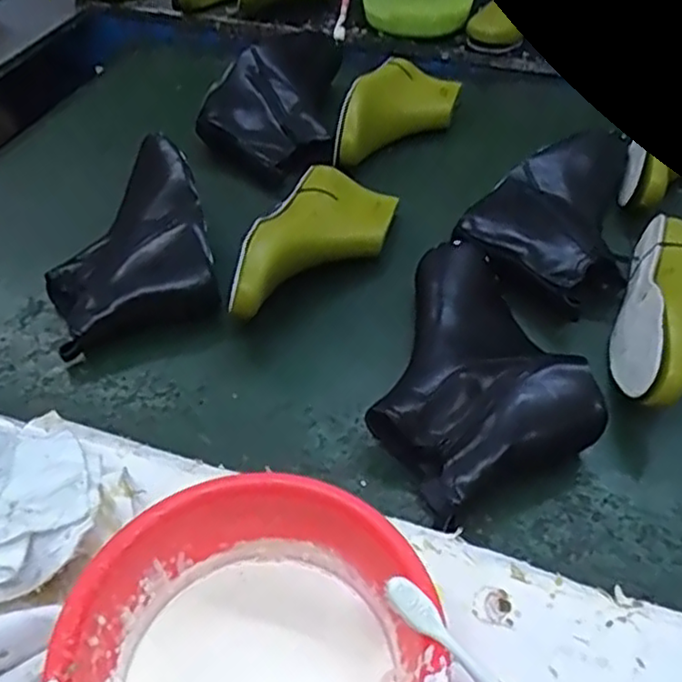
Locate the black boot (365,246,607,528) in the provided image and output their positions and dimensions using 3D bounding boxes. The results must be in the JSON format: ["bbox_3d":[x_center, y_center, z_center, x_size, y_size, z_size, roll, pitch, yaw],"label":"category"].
[{"bbox_3d":[0.093,0.015,0.573,0.169,0.059,0.244,-17,49,-13],"label":"black boot"}]

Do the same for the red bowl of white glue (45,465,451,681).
[{"bbox_3d":[-0.042,0.175,0.371,0.185,0.075,0.187,-1,48,1],"label":"red bowl of white glue"}]

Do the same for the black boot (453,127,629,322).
[{"bbox_3d":[0.243,-0.131,0.706,0.151,0.050,0.256,32,55,28],"label":"black boot"}]

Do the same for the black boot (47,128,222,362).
[{"bbox_3d":[-0.215,-0.103,0.692,0.154,0.064,0.251,-14,47,-11],"label":"black boot"}]

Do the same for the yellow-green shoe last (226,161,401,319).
[{"bbox_3d":[-0.024,-0.091,0.663,0.112,0.071,0.222,11,48,13],"label":"yellow-green shoe last"}]

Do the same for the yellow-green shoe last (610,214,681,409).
[{"bbox_3d":[0.297,-0.022,0.586,0.109,0.084,0.225,18,51,17],"label":"yellow-green shoe last"}]

